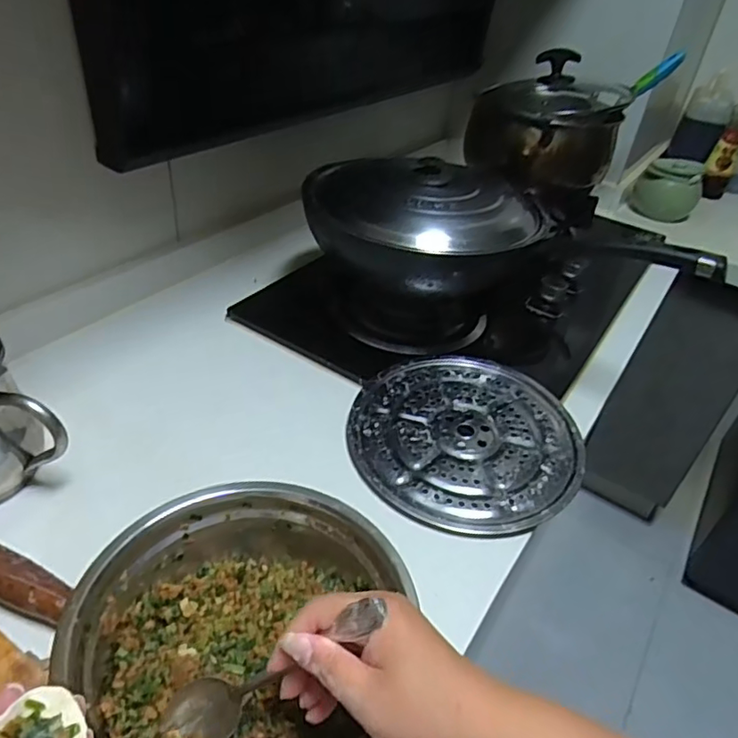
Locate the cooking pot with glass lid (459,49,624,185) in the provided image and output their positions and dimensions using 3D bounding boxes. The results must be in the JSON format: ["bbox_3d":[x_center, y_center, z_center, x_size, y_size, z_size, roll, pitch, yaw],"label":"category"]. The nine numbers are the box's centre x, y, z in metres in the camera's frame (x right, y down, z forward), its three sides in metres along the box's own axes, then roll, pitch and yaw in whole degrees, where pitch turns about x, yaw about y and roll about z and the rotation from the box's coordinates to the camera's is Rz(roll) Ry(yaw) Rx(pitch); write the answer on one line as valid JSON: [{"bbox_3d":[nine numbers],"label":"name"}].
[{"bbox_3d":[0.309,-0.420,0.983,0.212,0.169,0.192,-14,42,-24],"label":"cooking pot with glass lid"}]

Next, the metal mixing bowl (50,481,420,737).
[{"bbox_3d":[-0.083,0.190,0.408,0.216,0.080,0.217,4,38,-3],"label":"metal mixing bowl"}]

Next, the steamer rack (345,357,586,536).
[{"bbox_3d":[0.106,0.072,0.641,0.243,0.026,0.244,4,38,-3],"label":"steamer rack"}]

